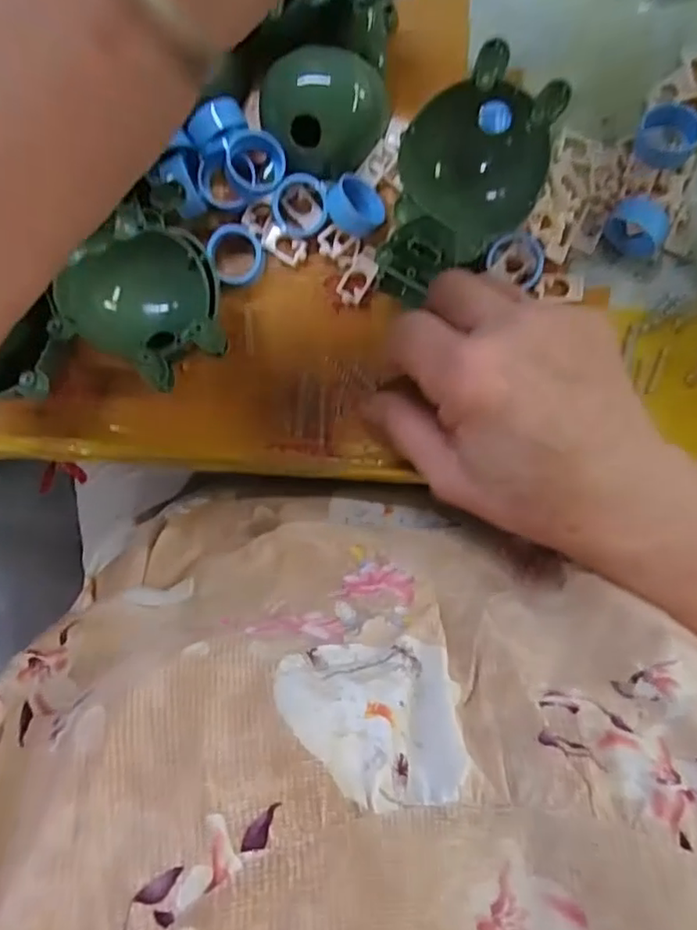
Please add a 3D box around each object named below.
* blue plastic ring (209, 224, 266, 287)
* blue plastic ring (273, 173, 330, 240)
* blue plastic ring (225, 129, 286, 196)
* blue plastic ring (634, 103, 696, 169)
[{"bbox_3d":[-0.052,-0.098,0.291,0.025,0.012,0.027,0,93,3],"label":"blue plastic ring"},{"bbox_3d":[-0.022,-0.120,0.286,0.025,0.010,0.026,0,93,3],"label":"blue plastic ring"},{"bbox_3d":[-0.042,-0.138,0.281,0.026,0.016,0.025,0,93,3],"label":"blue plastic ring"},{"bbox_3d":[0.141,-0.145,0.274,0.026,0.011,0.029,38,95,1],"label":"blue plastic ring"}]

